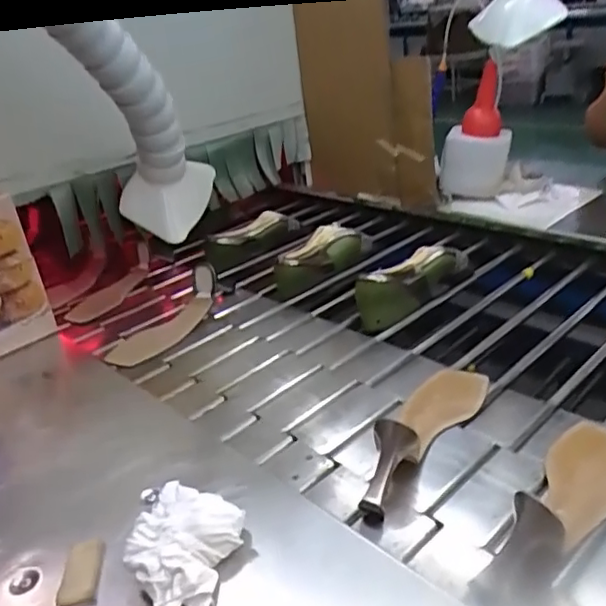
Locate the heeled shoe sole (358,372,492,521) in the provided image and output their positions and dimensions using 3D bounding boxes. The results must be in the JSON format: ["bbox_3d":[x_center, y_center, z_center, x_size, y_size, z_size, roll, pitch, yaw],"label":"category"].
[{"bbox_3d":[0.133,0.123,0.654,0.075,0.067,0.267,11,36,26],"label":"heeled shoe sole"}]

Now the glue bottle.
[{"bbox_3d":[0.350,-0.342,1.237,0.138,0.230,0.092,2,33,13],"label":"glue bottle"}]

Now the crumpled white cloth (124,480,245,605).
[{"bbox_3d":[-0.093,0.192,0.501,0.089,0.043,0.128,-2,32,7],"label":"crumpled white cloth"}]

